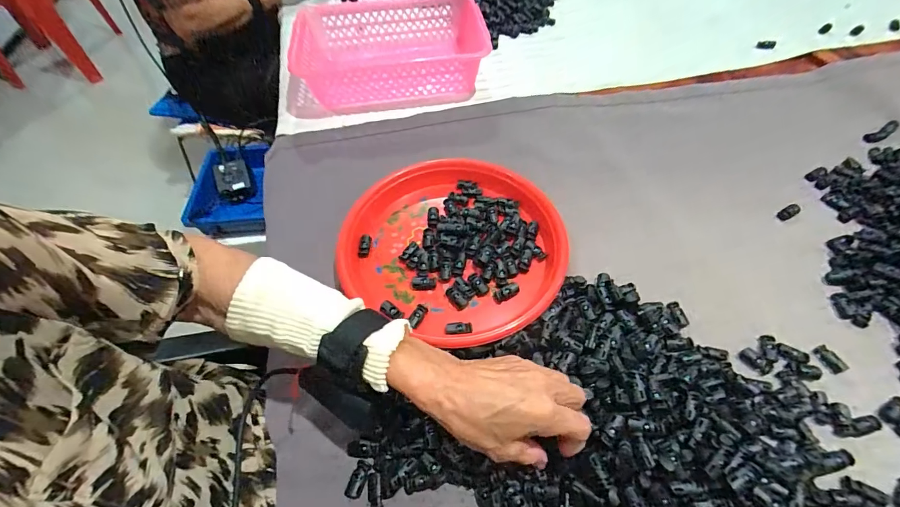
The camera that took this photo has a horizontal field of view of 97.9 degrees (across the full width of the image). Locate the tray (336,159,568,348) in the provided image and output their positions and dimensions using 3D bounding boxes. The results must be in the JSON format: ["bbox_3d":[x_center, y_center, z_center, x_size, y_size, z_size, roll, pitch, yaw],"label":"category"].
[{"bbox_3d":[0.006,-0.015,0.458,0.243,0.028,0.226,28,61,20],"label":"tray"}]

